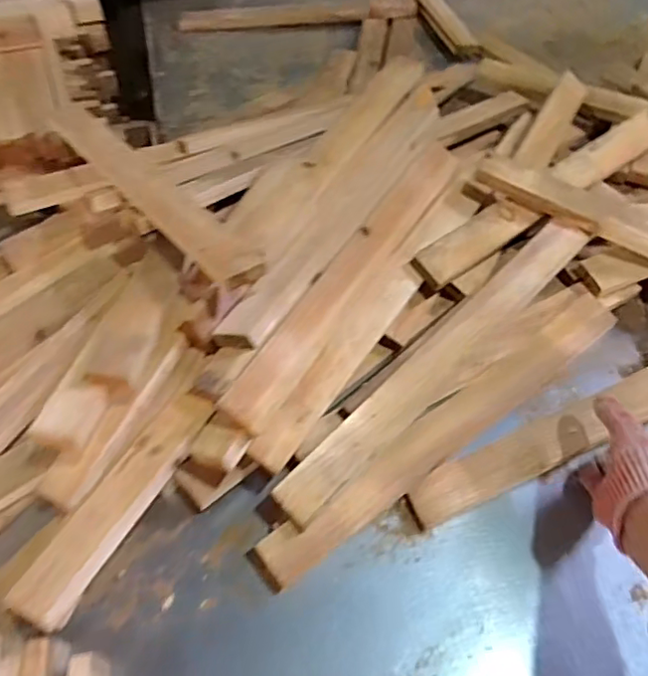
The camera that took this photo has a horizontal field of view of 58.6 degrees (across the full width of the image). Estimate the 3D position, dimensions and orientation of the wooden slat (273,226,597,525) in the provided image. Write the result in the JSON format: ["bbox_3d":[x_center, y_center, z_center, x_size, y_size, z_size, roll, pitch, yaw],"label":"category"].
[{"bbox_3d":[0.141,0.012,0.653,0.057,0.022,0.505,43,65,13],"label":"wooden slat"}]

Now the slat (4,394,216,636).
[{"bbox_3d":[-0.188,0.143,0.533,0.060,0.021,0.235,20,56,16],"label":"slat"}]

